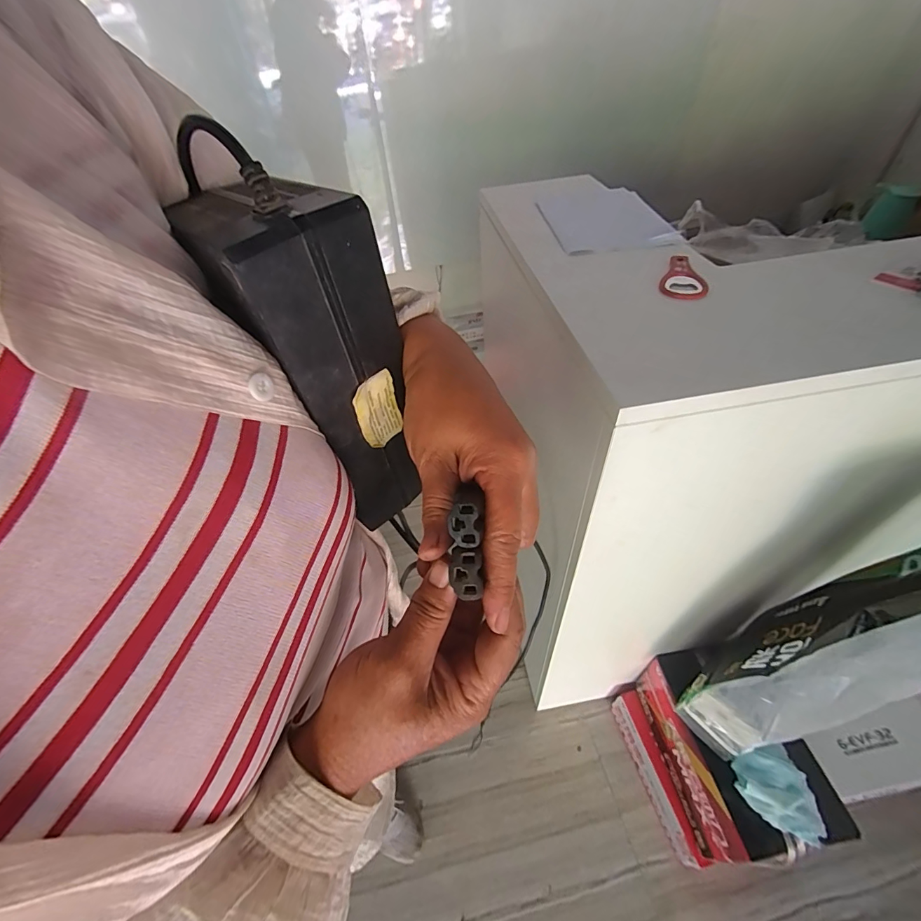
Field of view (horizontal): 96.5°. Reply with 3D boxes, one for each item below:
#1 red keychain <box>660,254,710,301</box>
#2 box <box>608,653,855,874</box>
[{"bbox_3d":[0.232,-0.198,0.445,0.043,0.008,0.090,-7,52,5],"label":"red keychain"},{"bbox_3d":[0.527,0.629,0.892,0.215,0.353,0.322,-15,50,-7],"label":"box"}]

